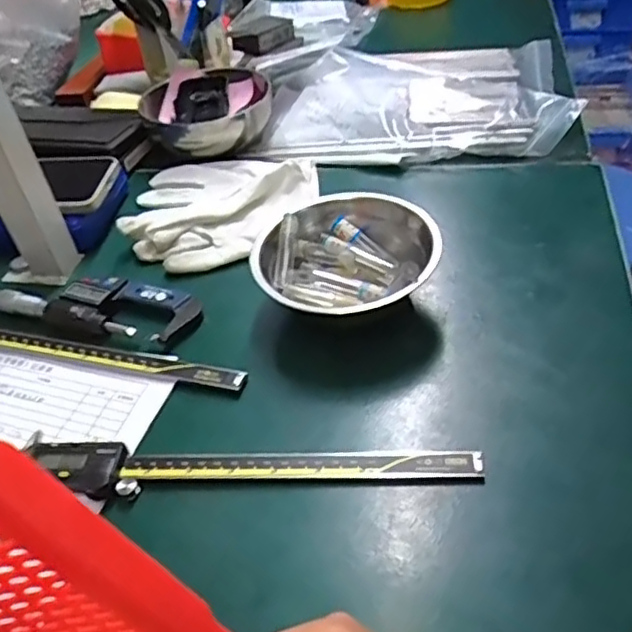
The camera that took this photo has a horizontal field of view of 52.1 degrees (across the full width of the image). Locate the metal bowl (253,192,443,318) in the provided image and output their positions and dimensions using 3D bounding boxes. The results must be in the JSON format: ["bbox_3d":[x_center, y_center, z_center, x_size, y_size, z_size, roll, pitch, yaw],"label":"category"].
[{"bbox_3d":[0.021,-0.043,0.466,0.122,0.057,0.131,-1,41,1],"label":"metal bowl"}]

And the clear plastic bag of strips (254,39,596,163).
[{"bbox_3d":[0.098,-0.224,0.669,0.302,0.051,0.241,3,41,5],"label":"clear plastic bag of strips"}]

